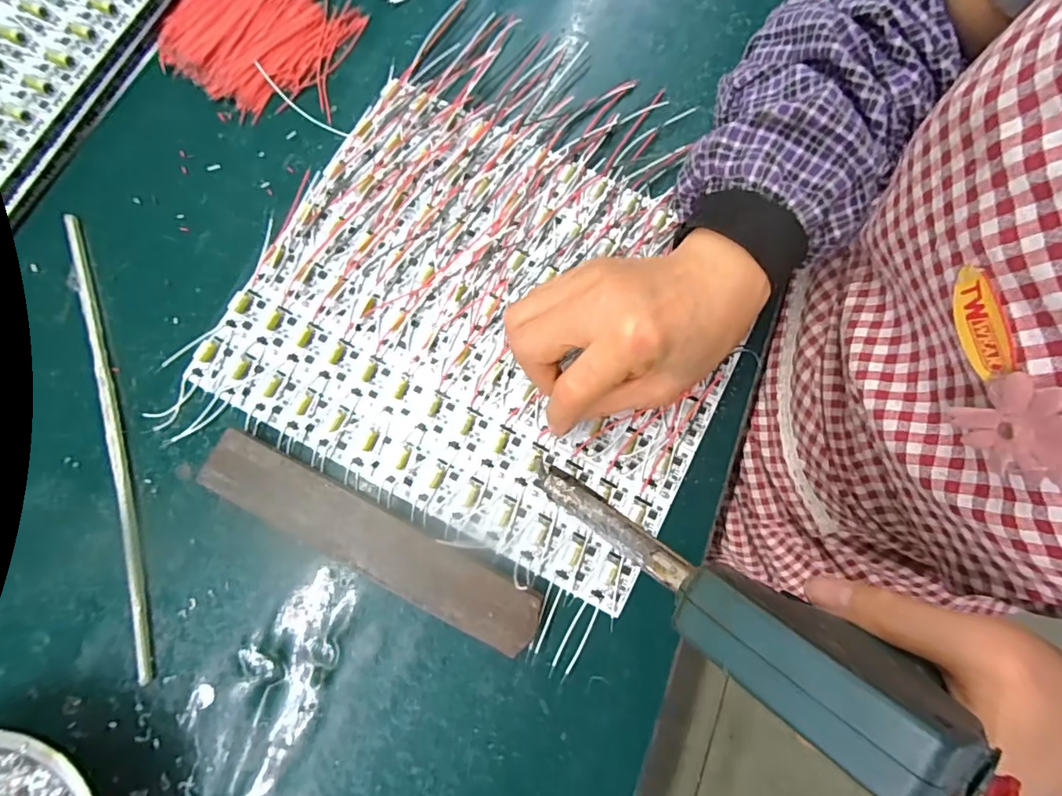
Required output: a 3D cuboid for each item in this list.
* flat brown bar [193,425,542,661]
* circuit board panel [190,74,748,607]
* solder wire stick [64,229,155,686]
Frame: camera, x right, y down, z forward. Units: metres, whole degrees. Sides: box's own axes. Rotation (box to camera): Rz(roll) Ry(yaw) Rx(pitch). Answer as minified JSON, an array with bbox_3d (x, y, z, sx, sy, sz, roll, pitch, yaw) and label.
[{"bbox_3d":[-0.087,0.077,0.278,0.194,0.017,0.035,27,79,4],"label":"flat brown bar"},{"bbox_3d":[-0.024,-0.052,0.312,0.288,0.008,0.245,28,79,4],"label":"circuit board panel"},{"bbox_3d":[-0.245,0.019,0.292,0.012,0.008,0.273,-17,79,-5],"label":"solder wire stick"}]

